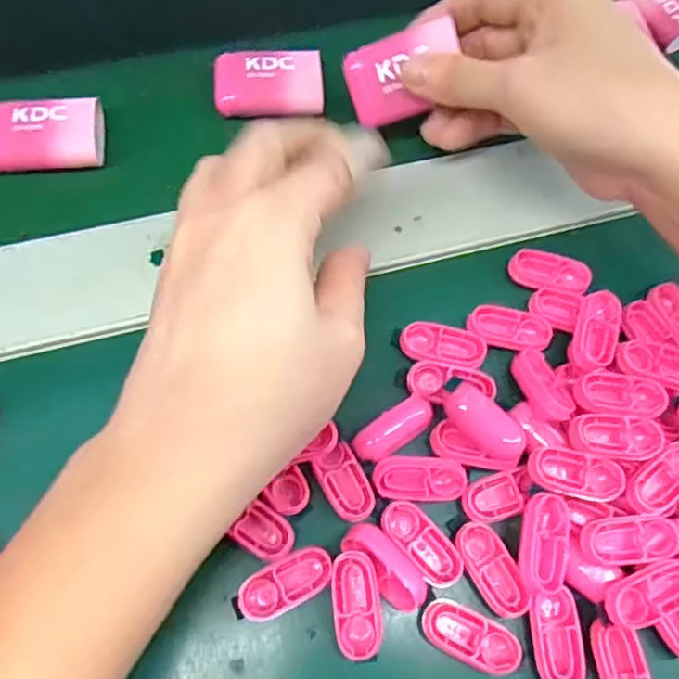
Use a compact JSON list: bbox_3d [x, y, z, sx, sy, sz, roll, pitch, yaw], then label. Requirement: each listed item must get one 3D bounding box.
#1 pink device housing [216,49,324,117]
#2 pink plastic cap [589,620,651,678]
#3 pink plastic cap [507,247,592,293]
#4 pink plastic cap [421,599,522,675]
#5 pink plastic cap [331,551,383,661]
[{"bbox_3d":[-0.034,-0.124,0.308,0.051,0.012,0.032,-3,65,0],"label":"pink device housing"},{"bbox_3d":[0.098,0.114,0.218,0.016,0.005,0.032,-9,65,-2],"label":"pink plastic cap"},{"bbox_3d":[0.090,-0.028,0.274,0.034,0.007,0.017,13,66,8],"label":"pink plastic cap"},{"bbox_3d":[0.045,0.102,0.219,0.034,0.006,0.015,26,68,13],"label":"pink plastic cap"},{"bbox_3d":[0.006,0.091,0.221,0.016,0.010,0.034,-6,81,-1],"label":"pink plastic cap"}]

